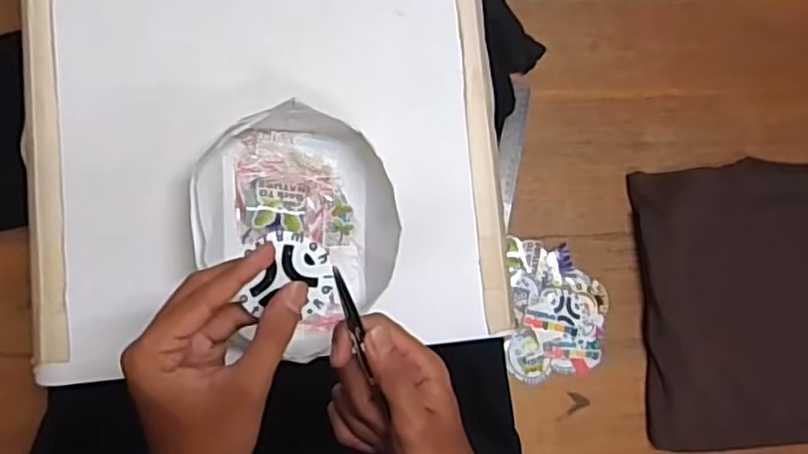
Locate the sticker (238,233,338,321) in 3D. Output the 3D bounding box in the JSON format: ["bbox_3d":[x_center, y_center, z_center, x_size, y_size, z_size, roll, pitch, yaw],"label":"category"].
[{"bbox_3d":[-0.065,0.028,0.393,0.050,0.006,0.049,0,97,-10],"label":"sticker"}]

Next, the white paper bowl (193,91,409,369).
[{"bbox_3d":[-0.086,0.001,0.556,0.160,0.068,0.188,-26,89,-14],"label":"white paper bowl"}]

